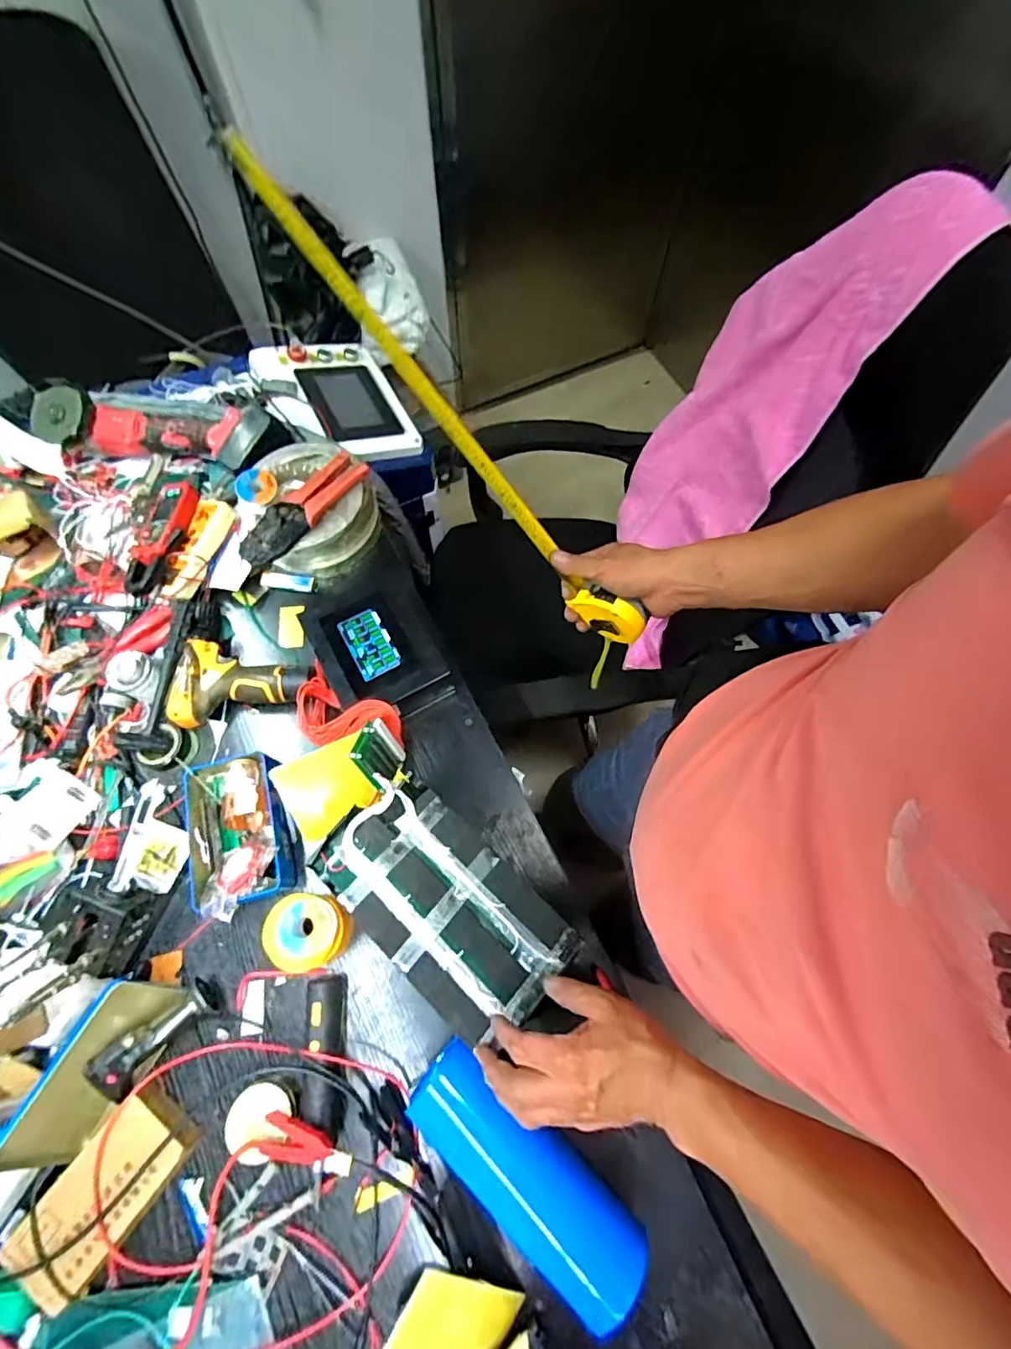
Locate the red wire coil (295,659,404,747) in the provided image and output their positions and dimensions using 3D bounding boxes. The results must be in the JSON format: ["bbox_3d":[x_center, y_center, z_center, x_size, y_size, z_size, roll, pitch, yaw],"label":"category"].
[{"bbox_3d":[-0.203,0.055,0.670,0.169,0.056,0.088,11,65,35],"label":"red wire coil"}]

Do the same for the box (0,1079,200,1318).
[{"bbox_3d":[-0.387,0.498,0.515,0.090,0.040,0.154,34,71,13],"label":"box"}]

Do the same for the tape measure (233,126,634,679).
[{"bbox_3d":[-0.017,-0.202,0.534,0.583,0.107,0.033,46,69,-27],"label":"tape measure"}]

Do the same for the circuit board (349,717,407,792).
[{"bbox_3d":[-0.143,0.091,0.600,0.013,0.070,0.054,-1,44,28],"label":"circuit board"}]

